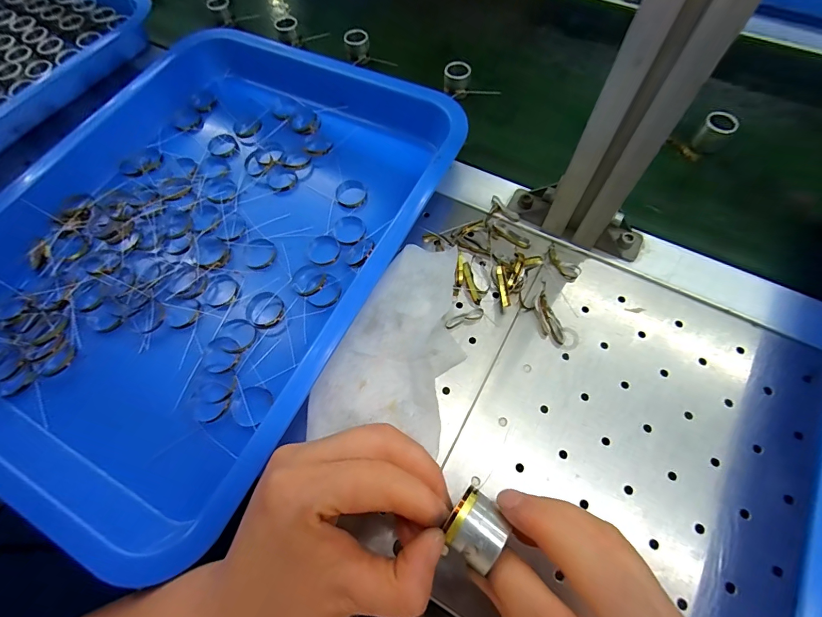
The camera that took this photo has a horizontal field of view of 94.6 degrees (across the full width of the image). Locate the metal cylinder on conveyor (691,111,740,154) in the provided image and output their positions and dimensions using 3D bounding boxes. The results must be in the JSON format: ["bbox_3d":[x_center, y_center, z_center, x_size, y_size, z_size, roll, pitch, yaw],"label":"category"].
[{"bbox_3d":[0.265,-0.153,0.331,0.024,0.024,0.025,37,71,17],"label":"metal cylinder on conveyor"}]

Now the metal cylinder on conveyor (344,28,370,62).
[{"bbox_3d":[-0.055,-0.274,0.395,0.025,0.018,0.023,-10,65,-3],"label":"metal cylinder on conveyor"}]

